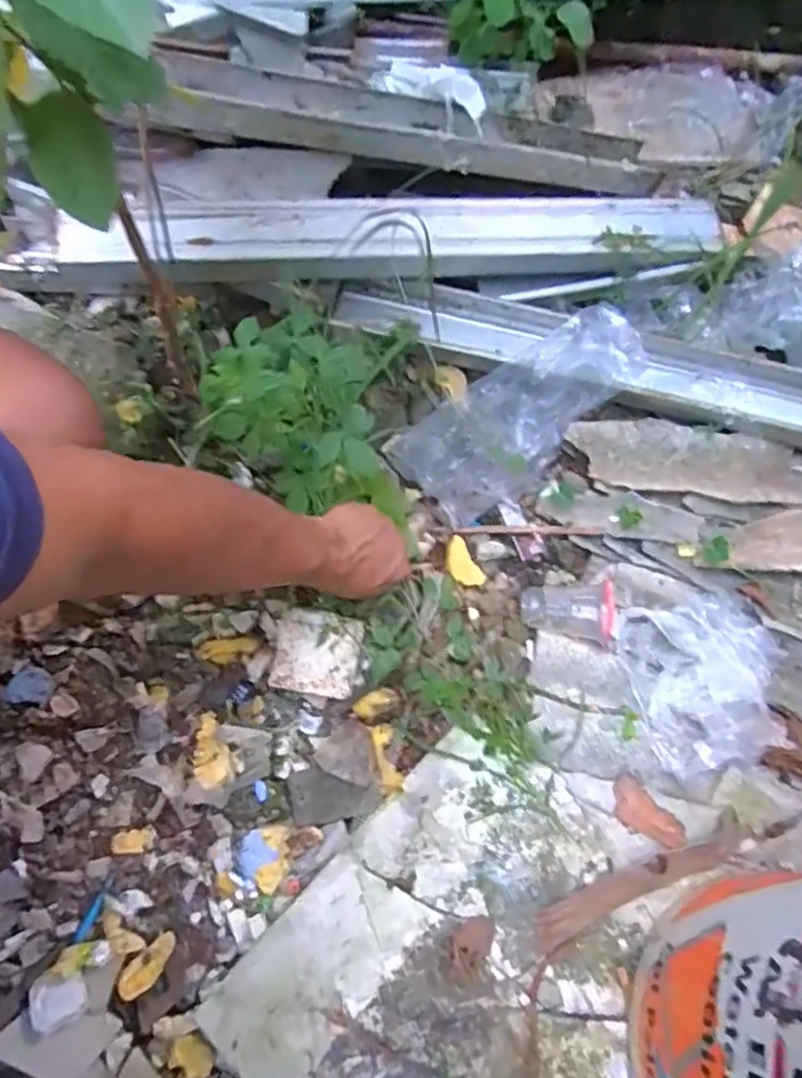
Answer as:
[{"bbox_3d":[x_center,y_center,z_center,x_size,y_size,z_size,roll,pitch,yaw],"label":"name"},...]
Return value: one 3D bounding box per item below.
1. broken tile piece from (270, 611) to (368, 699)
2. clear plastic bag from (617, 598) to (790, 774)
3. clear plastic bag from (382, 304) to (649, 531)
[{"bbox_3d":[-0.081,0.114,0.647,0.087,0.015,0.076,11,85,0],"label":"broken tile piece"},{"bbox_3d":[0.301,0.136,0.633,0.142,0.047,0.164,-10,71,-6],"label":"clear plastic bag"},{"bbox_3d":[0.132,-0.133,0.712,0.279,0.071,0.116,-36,74,12],"label":"clear plastic bag"}]

